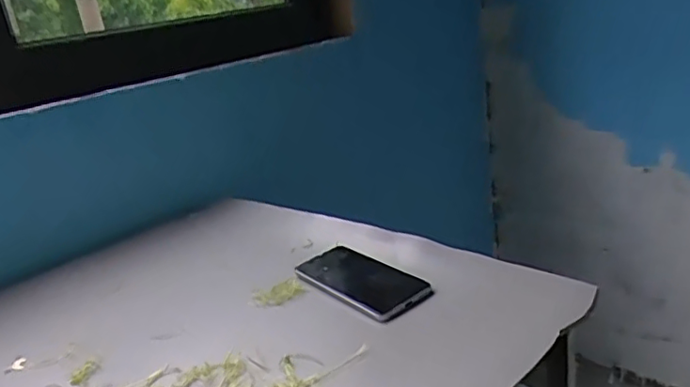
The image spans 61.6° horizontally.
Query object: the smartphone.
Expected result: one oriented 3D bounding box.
[{"bbox_3d":[0.015,0.095,0.636,0.079,0.010,0.167,-20,24,-32],"label":"smartphone"}]

